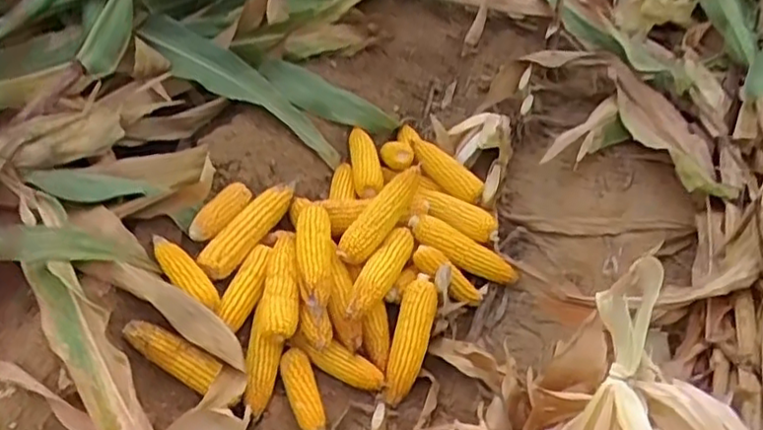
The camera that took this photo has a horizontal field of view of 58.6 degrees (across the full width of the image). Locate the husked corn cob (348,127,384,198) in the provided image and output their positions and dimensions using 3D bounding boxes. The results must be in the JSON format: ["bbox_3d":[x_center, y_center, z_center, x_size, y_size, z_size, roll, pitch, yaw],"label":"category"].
[{"bbox_3d":[-0.031,-0.096,1.306,0.058,0.052,0.161,-5,48,-4],"label":"husked corn cob"}]

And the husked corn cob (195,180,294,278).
[{"bbox_3d":[-0.215,0.011,1.126,0.052,0.049,0.243,16,45,18],"label":"husked corn cob"}]

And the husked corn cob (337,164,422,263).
[{"bbox_3d":[0.004,-0.002,1.124,0.058,0.051,0.205,32,76,31],"label":"husked corn cob"}]

